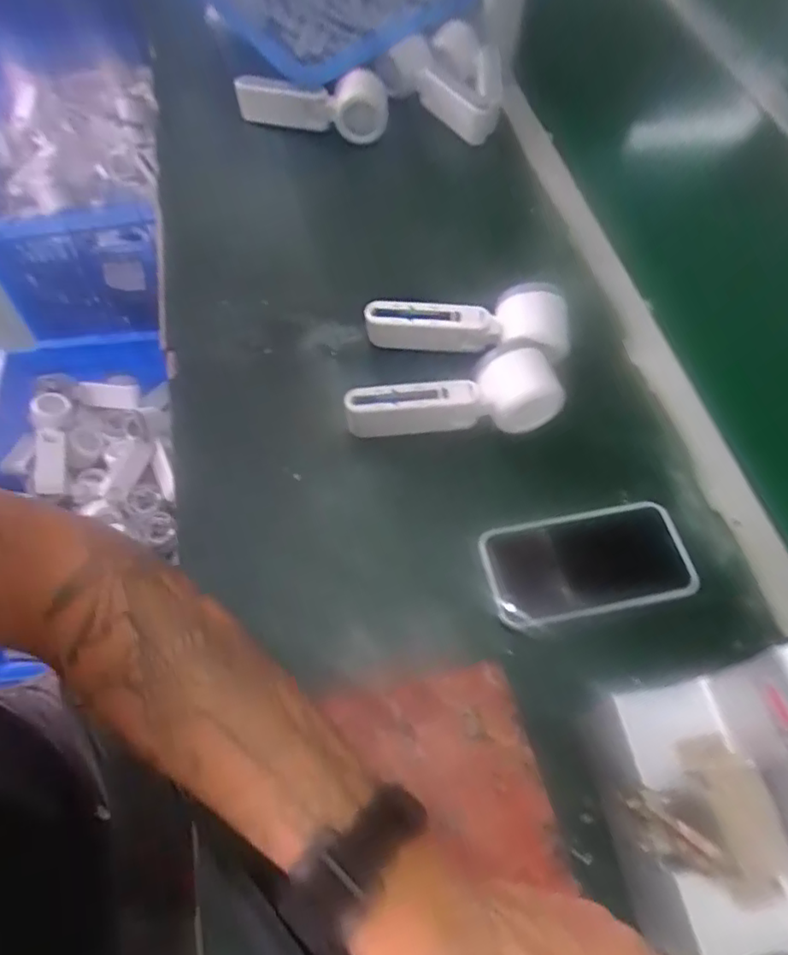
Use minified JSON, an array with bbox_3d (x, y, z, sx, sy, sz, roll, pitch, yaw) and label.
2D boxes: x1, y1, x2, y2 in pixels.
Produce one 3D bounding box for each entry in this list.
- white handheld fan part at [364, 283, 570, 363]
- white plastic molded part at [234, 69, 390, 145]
[{"bbox_3d":[0.061,-0.124,0.506,0.165,0.059,0.042,1,60,-3],"label":"white handheld fan part"},{"bbox_3d":[-0.080,-0.385,0.630,0.157,0.088,0.039,-12,85,-10],"label":"white plastic molded part"}]

